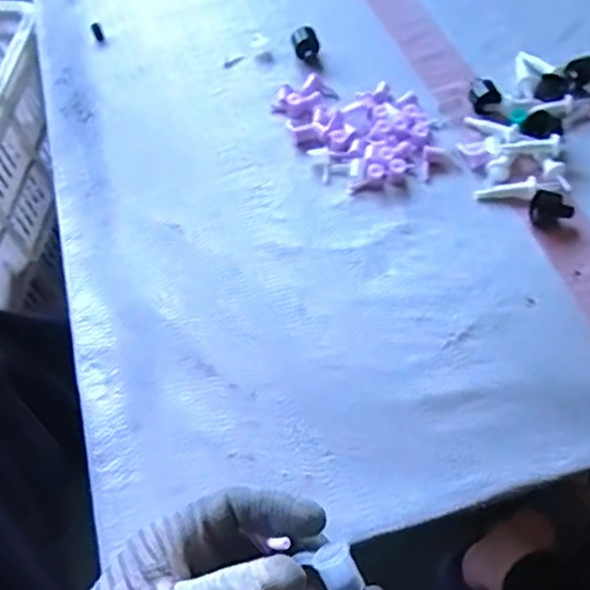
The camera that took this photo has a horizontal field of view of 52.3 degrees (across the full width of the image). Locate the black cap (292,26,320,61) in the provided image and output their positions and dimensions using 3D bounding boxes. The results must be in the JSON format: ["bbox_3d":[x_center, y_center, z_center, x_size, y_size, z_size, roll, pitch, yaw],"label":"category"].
[{"bbox_3d":[0.012,-0.289,0.689,0.030,0.024,0.034,-1,61,1],"label":"black cap"}]

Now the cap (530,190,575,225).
[{"bbox_3d":[0.240,-0.082,0.565,0.034,0.022,0.030,1,61,3],"label":"cap"}]

